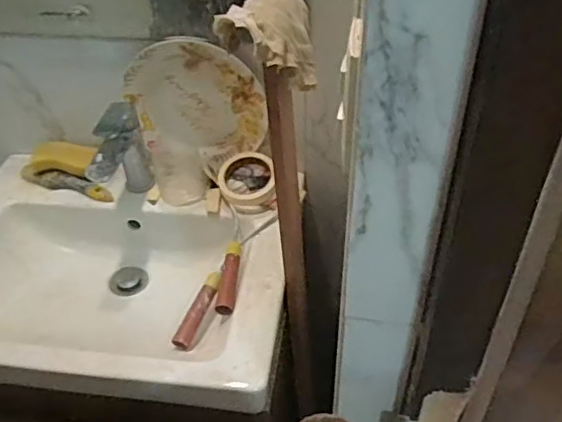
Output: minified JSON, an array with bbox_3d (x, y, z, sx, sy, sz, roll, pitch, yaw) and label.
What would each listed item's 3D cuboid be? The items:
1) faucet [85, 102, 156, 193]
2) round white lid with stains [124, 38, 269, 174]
[{"bbox_3d":[-0.252,-0.074,0.953,0.069,0.155,0.155,-3,42,-1],"label":"faucet"},{"bbox_3d":[-0.136,-0.174,0.970,0.208,0.215,0.036,-14,35,19],"label":"round white lid with stains"}]

